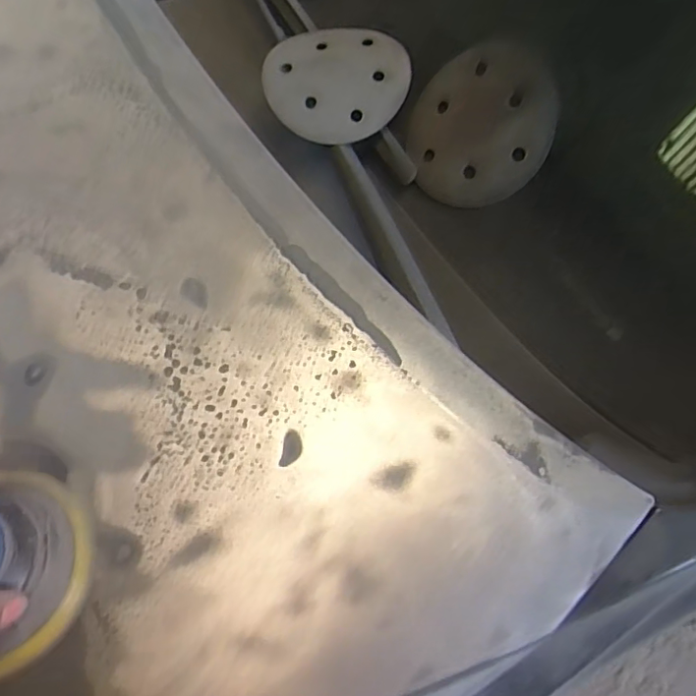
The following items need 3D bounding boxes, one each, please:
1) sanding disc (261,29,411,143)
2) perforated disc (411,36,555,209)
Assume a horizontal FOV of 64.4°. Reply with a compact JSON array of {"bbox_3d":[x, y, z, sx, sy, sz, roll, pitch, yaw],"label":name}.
[{"bbox_3d":[-0.010,-0.224,0.464,0.118,0.013,0.108,0,74,0],"label":"sanding disc"},{"bbox_3d":[0.105,-0.176,0.441,0.116,0.010,0.116,2,100,31],"label":"perforated disc"}]

